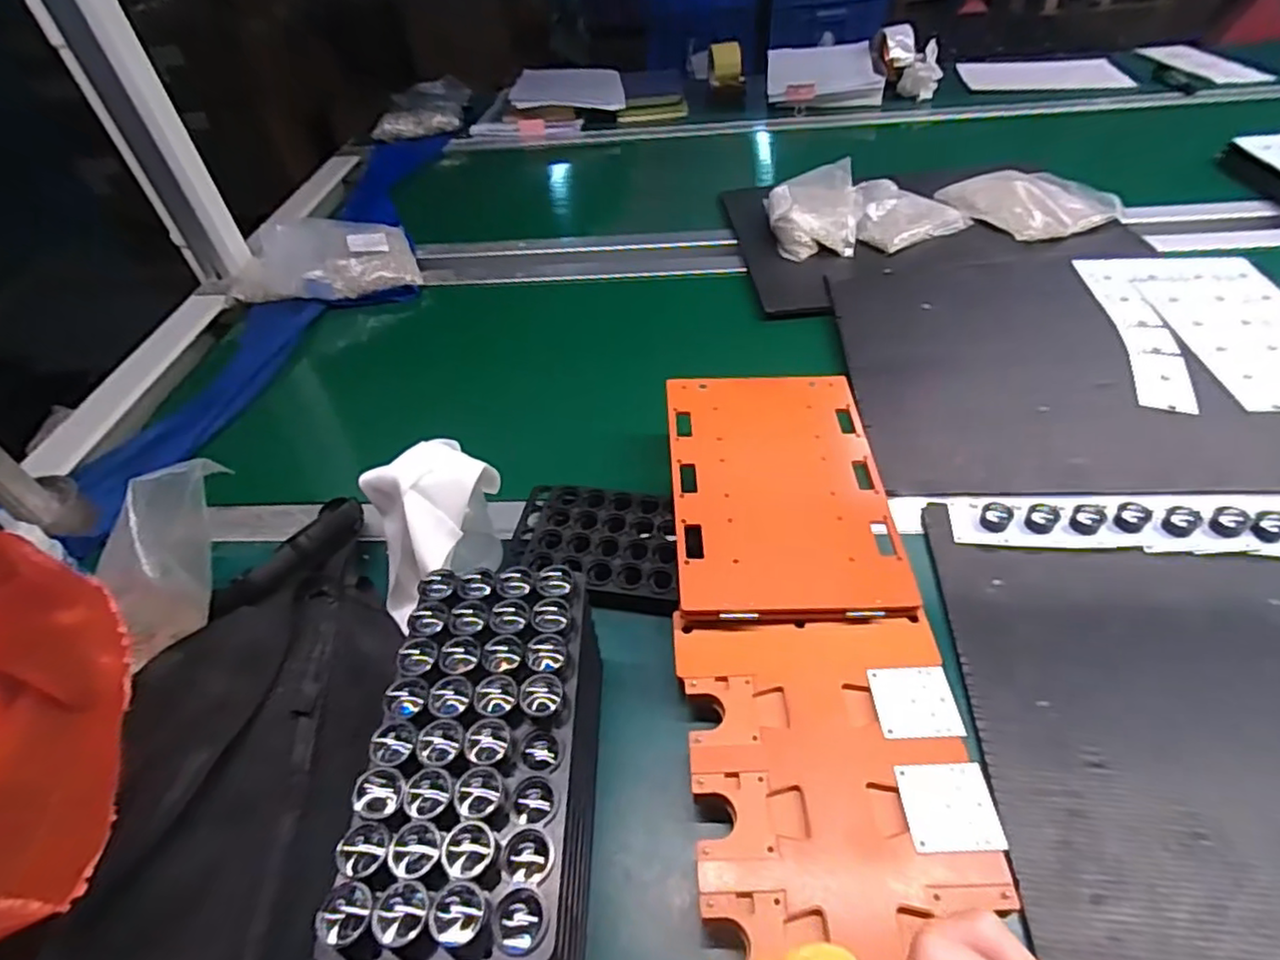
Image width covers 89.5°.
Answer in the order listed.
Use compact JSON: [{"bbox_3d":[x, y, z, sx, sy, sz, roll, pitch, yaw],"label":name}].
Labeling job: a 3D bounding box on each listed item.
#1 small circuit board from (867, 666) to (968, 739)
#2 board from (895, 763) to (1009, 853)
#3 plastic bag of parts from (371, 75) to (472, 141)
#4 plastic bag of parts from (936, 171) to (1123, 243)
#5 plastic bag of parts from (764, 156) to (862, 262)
[{"bbox_3d":[0.170,0.137,0.399,0.047,0.006,0.043,-3,46,3],"label":"small circuit board"},{"bbox_3d":[0.170,0.180,0.355,0.048,0.004,0.045,-2,46,3],"label":"board"},{"bbox_3d":[-0.453,-0.791,1.368,0.170,0.049,0.302,-6,46,-1],"label":"plastic bag of parts"},{"bbox_3d":[0.515,-0.376,0.865,0.167,0.035,0.168,-21,48,-14],"label":"plastic bag of parts"},{"bbox_3d":[0.234,-0.362,0.869,0.122,0.051,0.162,-2,46,3],"label":"plastic bag of parts"}]

